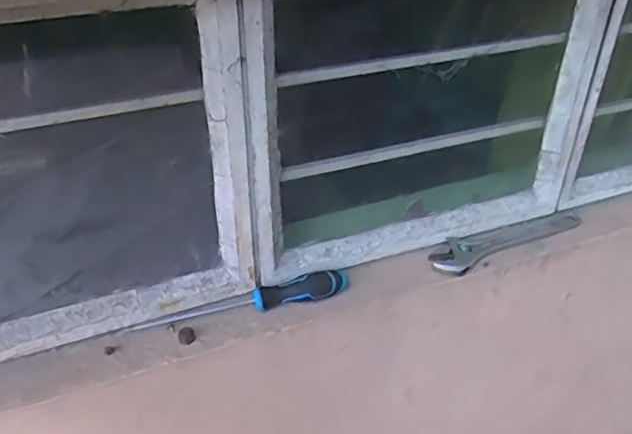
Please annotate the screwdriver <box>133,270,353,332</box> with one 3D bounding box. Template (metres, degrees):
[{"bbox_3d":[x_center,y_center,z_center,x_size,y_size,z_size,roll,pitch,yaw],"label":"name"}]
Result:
[{"bbox_3d":[-0.082,0.093,0.682,0.244,0.035,0.034,-7,36,-10],"label":"screwdriver"}]

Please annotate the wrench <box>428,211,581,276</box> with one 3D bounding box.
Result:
[{"bbox_3d":[0.254,0.030,0.792,0.228,0.016,0.056,-18,39,-24],"label":"wrench"}]

